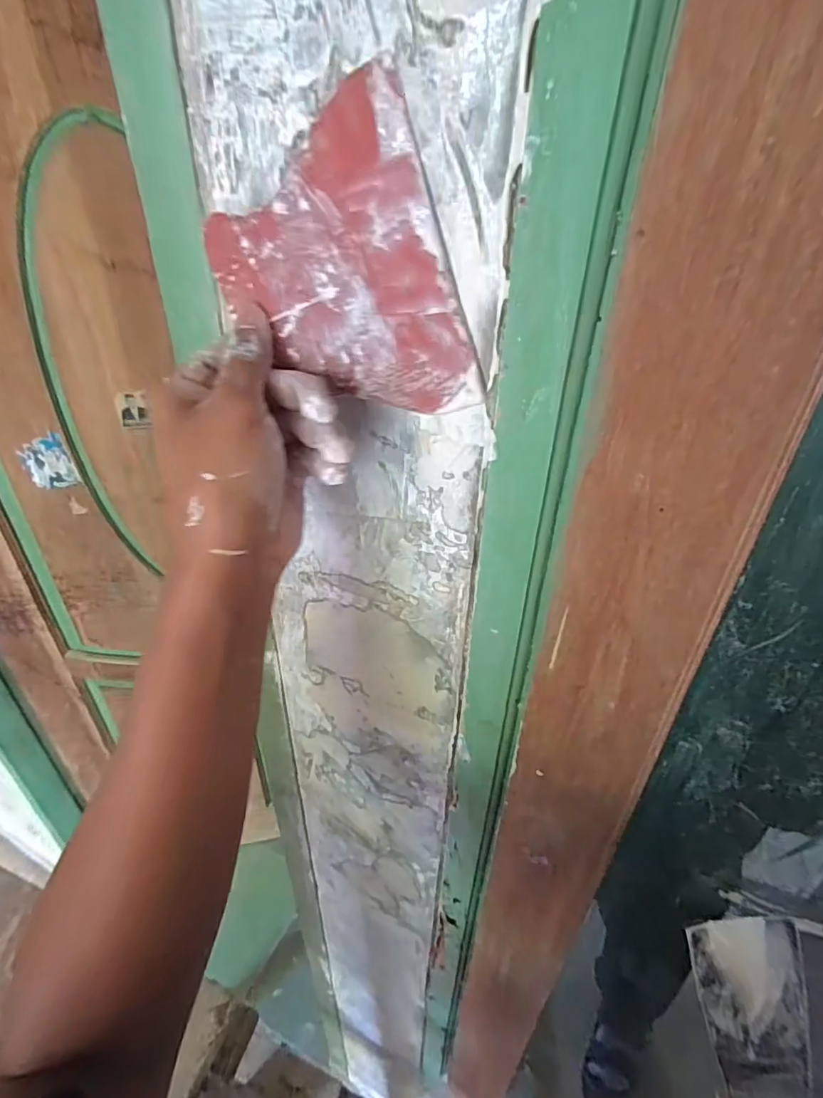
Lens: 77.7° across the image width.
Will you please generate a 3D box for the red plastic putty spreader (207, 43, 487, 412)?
[{"bbox_3d":[-0.032,-0.108,0.218,0.102,0.116,0.004,-11,22,25],"label":"red plastic putty spreader"}]

